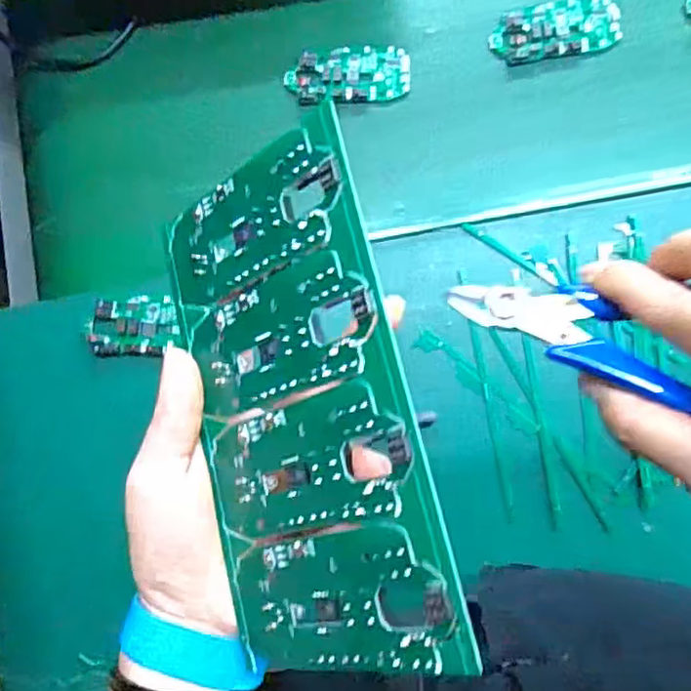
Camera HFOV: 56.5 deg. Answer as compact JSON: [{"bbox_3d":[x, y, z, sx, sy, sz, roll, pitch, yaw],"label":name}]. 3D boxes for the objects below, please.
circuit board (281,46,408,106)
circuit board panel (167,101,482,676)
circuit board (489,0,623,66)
[{"bbox_3d":[0.002,-0.216,0.517,0.096,0.017,0.046,-5,83,3],"label":"circuit board"},{"bbox_3d":[-0.019,0.021,0.237,0.104,0.004,0.186,-23,76,39],"label":"circuit board panel"},{"bbox_3d":[0.165,-0.248,0.508,0.098,0.012,0.045,-9,83,3],"label":"circuit board"}]

